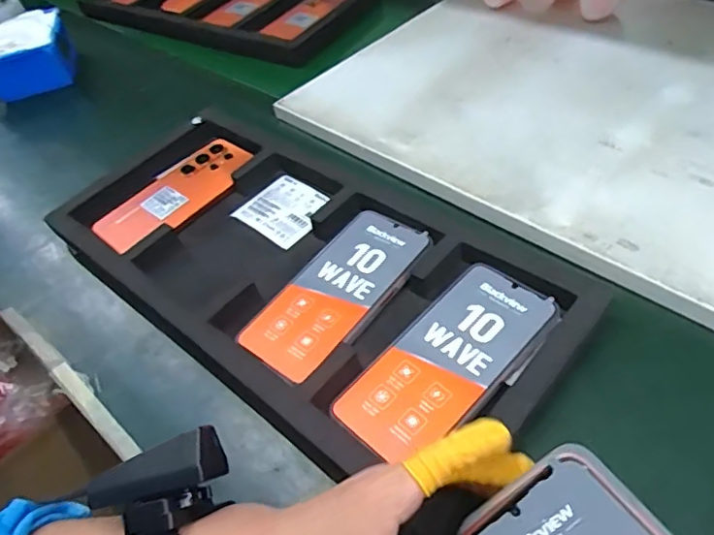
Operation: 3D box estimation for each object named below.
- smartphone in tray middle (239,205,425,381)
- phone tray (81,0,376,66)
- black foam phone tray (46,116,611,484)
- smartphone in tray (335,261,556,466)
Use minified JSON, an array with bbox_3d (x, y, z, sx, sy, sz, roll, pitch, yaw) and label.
[{"bbox_3d":[-0.016,0.016,0.465,0.078,0.012,0.168,29,58,31],"label":"smartphone in tray middle"},{"bbox_3d":[-0.222,-0.443,0.943,0.497,0.042,0.238,19,54,25],"label":"phone tray"},{"bbox_3d":[-0.061,-0.005,0.496,0.471,0.030,0.223,31,59,32],"label":"black foam phone tray"},{"bbox_3d":[0.065,0.063,0.406,0.168,0.011,0.077,-38,53,-23],"label":"smartphone in tray"}]

